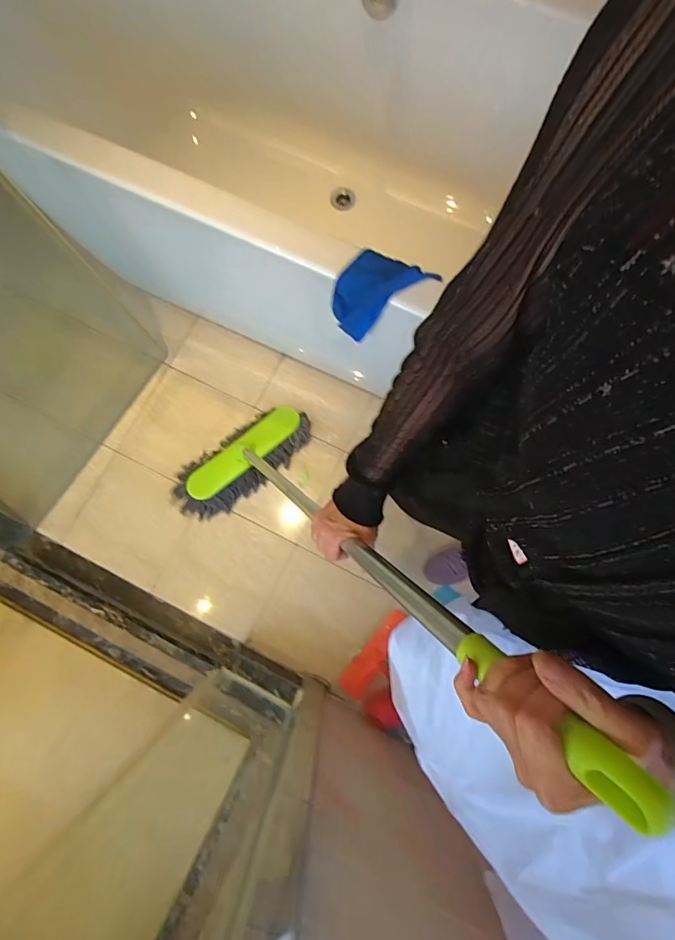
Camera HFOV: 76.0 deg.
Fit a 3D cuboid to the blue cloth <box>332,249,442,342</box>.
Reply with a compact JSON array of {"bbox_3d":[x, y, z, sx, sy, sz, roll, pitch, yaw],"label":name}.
[{"bbox_3d":[0.077,-0.314,0.768,0.164,0.133,0.098,-27,80,-4],"label":"blue cloth"}]

